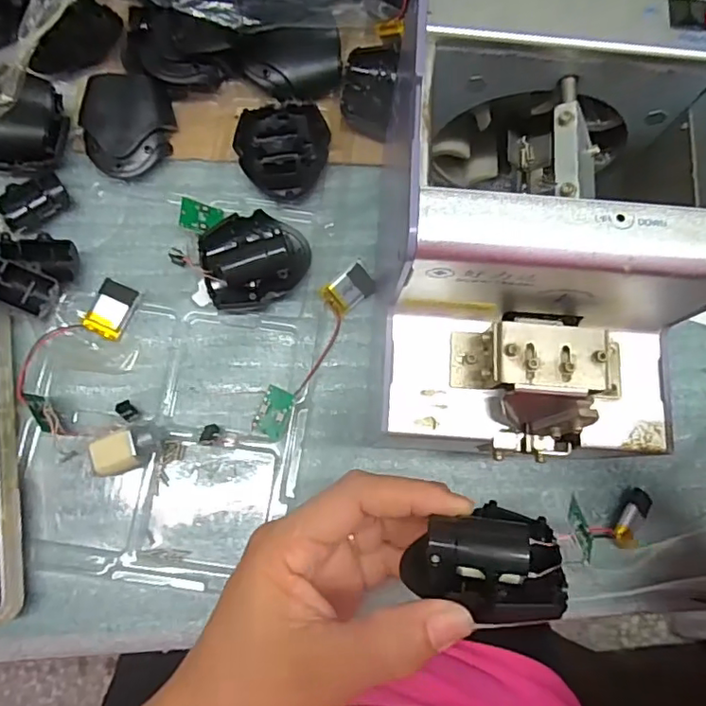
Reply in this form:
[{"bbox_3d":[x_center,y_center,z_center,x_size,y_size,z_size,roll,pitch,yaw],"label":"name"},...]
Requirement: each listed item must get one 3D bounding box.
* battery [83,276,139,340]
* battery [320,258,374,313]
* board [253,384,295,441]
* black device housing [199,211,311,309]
[{"bbox_3d":[-0.134,-0.024,0.314,0.020,0.007,0.031,22,77,2],"label":"battery"},{"bbox_3d":[-0.002,-0.037,0.324,0.028,0.007,0.019,-38,82,-11],"label":"battery"},{"bbox_3d":[-0.043,0.032,0.304,0.019,0.004,0.026,23,88,21],"label":"board"},{"bbox_3d":[-0.054,-0.053,0.314,0.058,0.025,0.051,-12,78,-6],"label":"black device housing"}]

